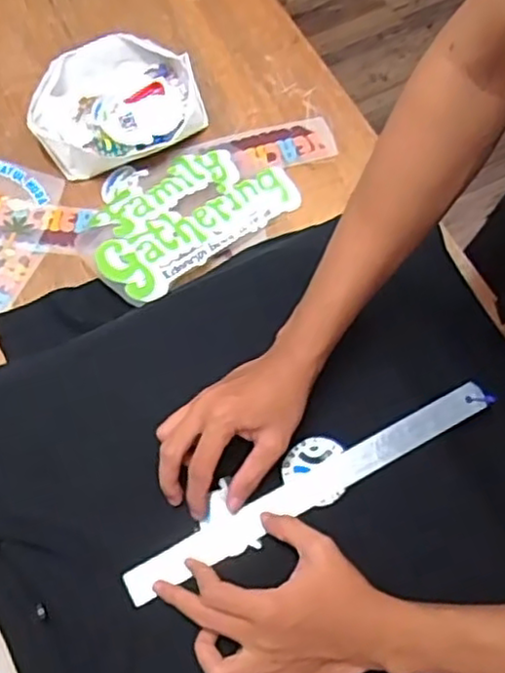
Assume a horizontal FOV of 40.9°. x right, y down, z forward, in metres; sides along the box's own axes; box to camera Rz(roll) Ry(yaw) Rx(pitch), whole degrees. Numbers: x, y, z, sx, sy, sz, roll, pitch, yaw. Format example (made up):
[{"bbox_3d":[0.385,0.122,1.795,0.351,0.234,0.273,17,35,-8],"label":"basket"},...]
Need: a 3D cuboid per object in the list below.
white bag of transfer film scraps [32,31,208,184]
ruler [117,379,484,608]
[{"bbox_3d":[-0.161,-0.274,0.796,0.186,0.049,0.148,-20,70,-9],"label":"white bag of transfer film scraps"},{"bbox_3d":[0.051,0.123,0.556,0.331,0.005,0.027,-27,79,-10],"label":"ruler"}]

